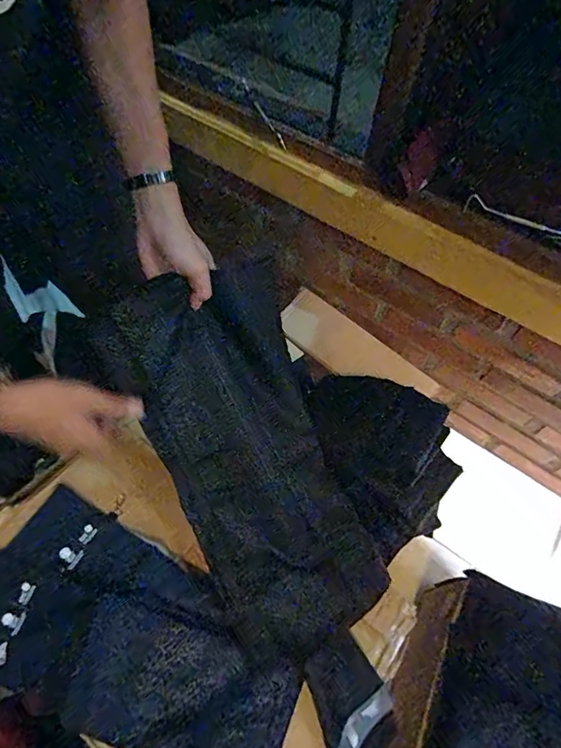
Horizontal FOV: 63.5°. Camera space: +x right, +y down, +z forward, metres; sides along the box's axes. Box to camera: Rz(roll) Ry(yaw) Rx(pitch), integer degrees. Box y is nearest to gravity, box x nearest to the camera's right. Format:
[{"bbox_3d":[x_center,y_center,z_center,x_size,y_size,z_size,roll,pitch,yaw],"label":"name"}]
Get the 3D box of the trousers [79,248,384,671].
[{"bbox_3d":[-0.033,0.105,0.563,0.218,0.065,0.461,-26,96,-19],"label":"trousers"}]

